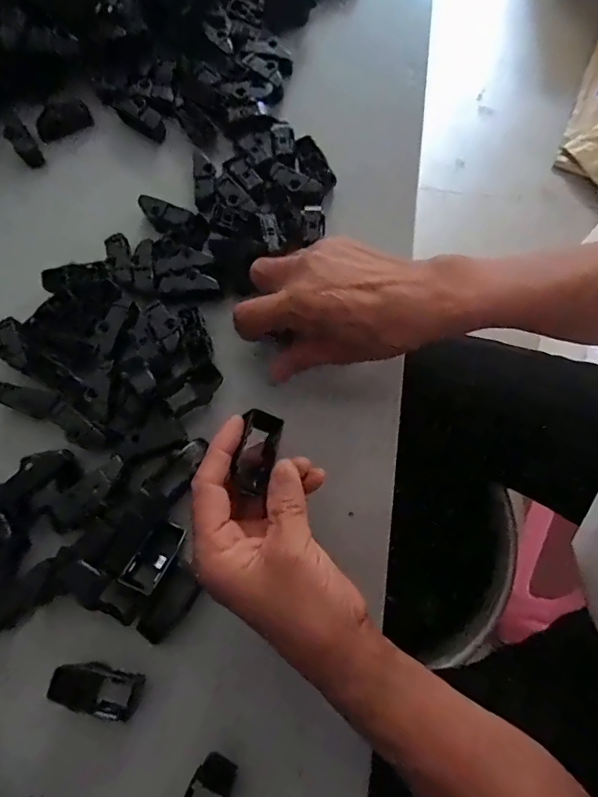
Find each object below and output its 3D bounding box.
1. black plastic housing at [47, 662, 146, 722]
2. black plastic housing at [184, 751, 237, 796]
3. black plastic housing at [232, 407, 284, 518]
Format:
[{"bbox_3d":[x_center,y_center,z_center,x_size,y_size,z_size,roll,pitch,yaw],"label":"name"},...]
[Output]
[{"bbox_3d":[-0.118,0.169,0.284,0.049,0.014,0.024,15,75,6],"label":"black plastic housing"},{"bbox_3d":[-0.053,0.225,0.272,0.022,0.014,0.048,27,77,9],"label":"black plastic housing"},{"bbox_3d":[-0.026,0.033,0.281,0.023,0.021,0.052,13,75,6],"label":"black plastic housing"}]

